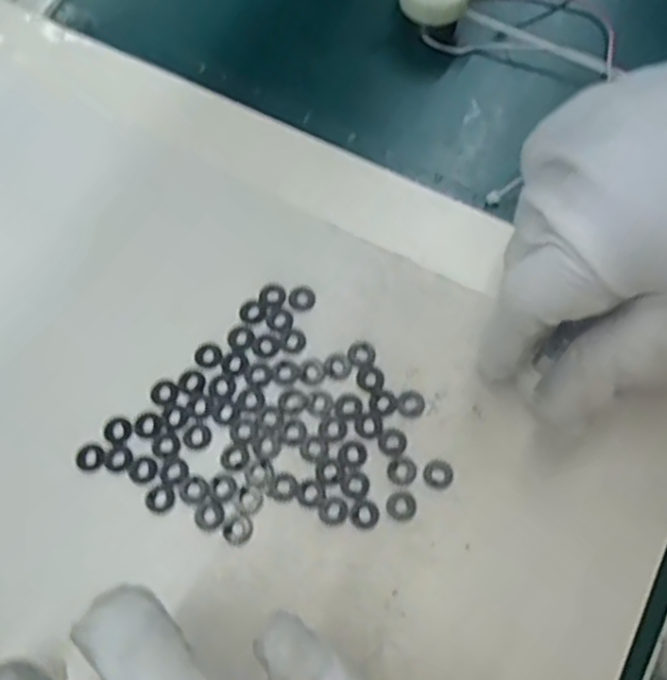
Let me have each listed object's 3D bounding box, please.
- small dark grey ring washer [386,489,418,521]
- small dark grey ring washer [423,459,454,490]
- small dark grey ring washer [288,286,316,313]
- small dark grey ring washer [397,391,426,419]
[{"bbox_3d":[0.024,0.059,0.256,0.010,0.004,0.010,0,69,1],"label":"small dark grey ring washer"},{"bbox_3d":[0.038,0.048,0.260,0.011,0.004,0.011,0,69,1],"label":"small dark grey ring washer"},{"bbox_3d":[-0.012,-0.017,0.287,0.010,0.004,0.011,0,69,1],"label":"small dark grey ring washer"},{"bbox_3d":[0.029,0.024,0.271,0.010,0.004,0.010,38,74,14],"label":"small dark grey ring washer"}]

